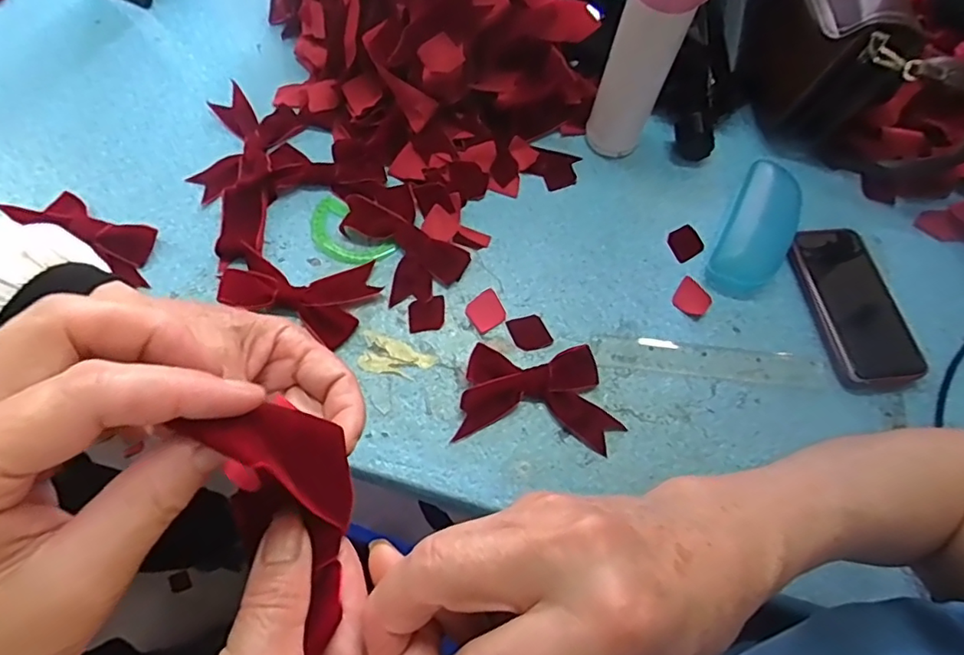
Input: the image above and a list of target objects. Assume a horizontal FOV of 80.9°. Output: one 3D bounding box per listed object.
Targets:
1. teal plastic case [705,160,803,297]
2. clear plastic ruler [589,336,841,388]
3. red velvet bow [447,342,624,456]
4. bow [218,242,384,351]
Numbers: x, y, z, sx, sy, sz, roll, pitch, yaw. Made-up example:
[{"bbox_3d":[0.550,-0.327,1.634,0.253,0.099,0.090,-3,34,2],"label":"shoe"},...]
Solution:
[{"bbox_3d":[0.276,-0.096,0.560,0.065,0.034,0.152,27,65,9],"label":"teal plastic case"},{"bbox_3d":[0.212,0.031,0.519,0.219,0.007,0.032,6,72,0],"label":"clear plastic ruler"},{"bbox_3d":[0.049,0.059,0.490,0.133,0.016,0.086,1,64,-3],"label":"red velvet bow"},{"bbox_3d":[-0.166,-0.041,0.521,0.125,0.020,0.084,20,64,6],"label":"bow"}]

